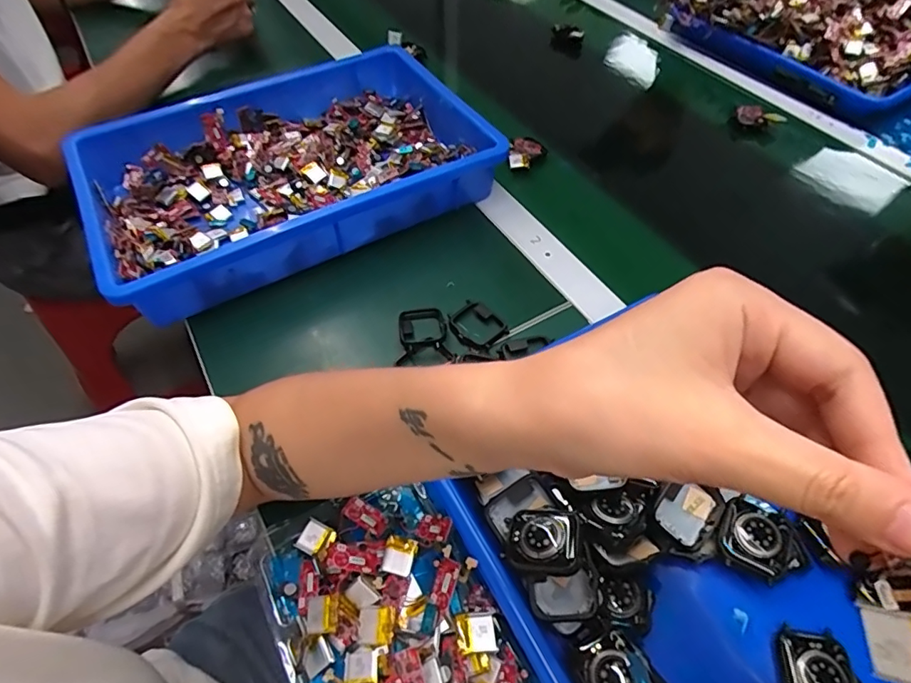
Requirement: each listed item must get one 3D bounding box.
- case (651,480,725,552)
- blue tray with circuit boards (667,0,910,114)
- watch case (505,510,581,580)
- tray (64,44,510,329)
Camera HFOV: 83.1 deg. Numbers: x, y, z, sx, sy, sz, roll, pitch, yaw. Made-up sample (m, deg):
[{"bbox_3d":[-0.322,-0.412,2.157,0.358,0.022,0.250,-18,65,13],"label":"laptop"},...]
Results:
[{"bbox_3d":[0.137,0.102,0.307,0.036,0.011,0.044,37,65,9],"label":"case"},{"bbox_3d":[0.476,-0.432,0.694,0.202,0.068,0.340,-28,58,-20],"label":"blue tray with circuit boards"},{"bbox_3d":[0.050,0.112,0.288,0.042,0.012,0.036,-11,46,25],"label":"watch case"},{"bbox_3d":[-0.154,-0.177,0.512,0.381,0.069,0.262,-27,58,-19],"label":"tray"}]

